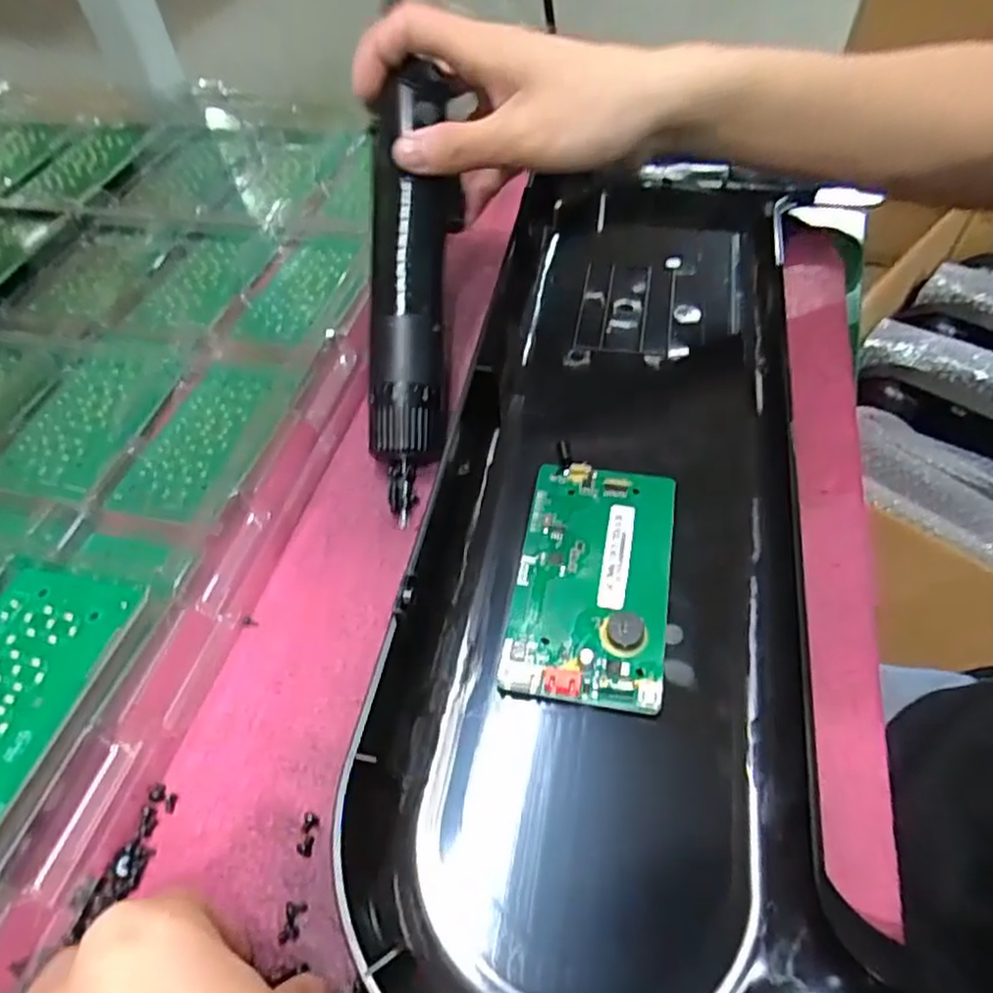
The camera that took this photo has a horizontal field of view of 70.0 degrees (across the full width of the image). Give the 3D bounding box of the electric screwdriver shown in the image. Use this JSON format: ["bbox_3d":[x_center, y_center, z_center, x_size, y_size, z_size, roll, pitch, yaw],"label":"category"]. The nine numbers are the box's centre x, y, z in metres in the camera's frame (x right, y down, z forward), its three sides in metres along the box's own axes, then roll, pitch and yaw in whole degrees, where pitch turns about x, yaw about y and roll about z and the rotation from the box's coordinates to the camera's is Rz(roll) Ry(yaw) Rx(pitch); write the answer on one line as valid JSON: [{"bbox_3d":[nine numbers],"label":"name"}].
[{"bbox_3d":[-0.038,-0.103,0.334,0.038,0.036,0.214,1,81,2],"label":"electric screwdriver"}]

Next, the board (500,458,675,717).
[{"bbox_3d":[0.039,0.031,0.288,0.060,0.009,0.106,9,54,7],"label":"board"}]

